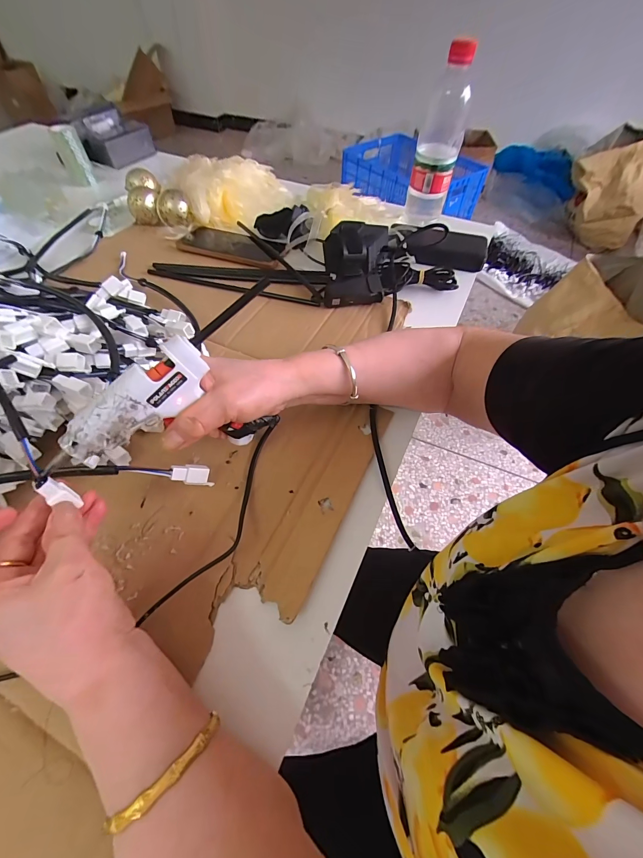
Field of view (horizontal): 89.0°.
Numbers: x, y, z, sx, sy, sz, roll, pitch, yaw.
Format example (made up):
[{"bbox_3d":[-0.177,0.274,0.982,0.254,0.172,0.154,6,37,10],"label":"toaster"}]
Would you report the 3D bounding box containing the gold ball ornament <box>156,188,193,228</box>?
[{"bbox_3d":[-0.247,-0.369,0.549,0.050,0.043,0.050,-27,61,-18],"label":"gold ball ornament"}]

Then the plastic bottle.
[{"bbox_3d":[0.174,-0.429,0.483,0.061,0.180,0.061,11,57,6],"label":"plastic bottle"}]

